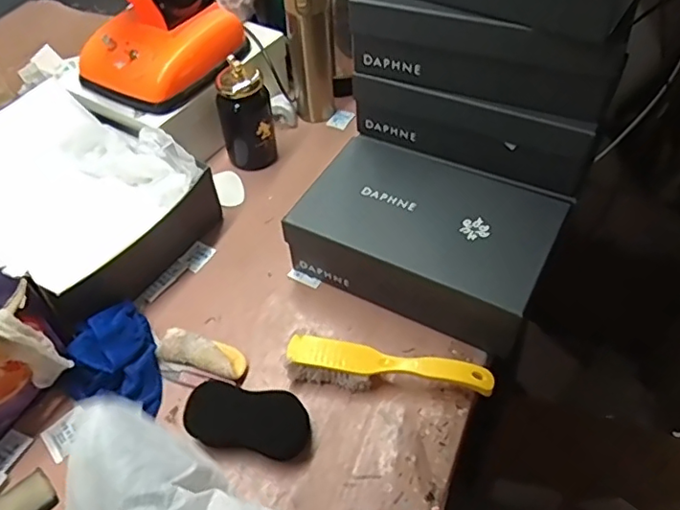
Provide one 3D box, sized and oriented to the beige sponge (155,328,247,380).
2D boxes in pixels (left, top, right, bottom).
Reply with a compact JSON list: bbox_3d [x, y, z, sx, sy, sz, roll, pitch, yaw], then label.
[{"bbox_3d":[-0.161,0.115,0.688,0.105,0.024,0.041,14,52,14],"label":"beige sponge"}]

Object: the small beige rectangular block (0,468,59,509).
[{"bbox_3d":[-0.320,0.251,0.589,0.057,0.012,0.045,-38,58,-26],"label":"small beige rectangular block"}]

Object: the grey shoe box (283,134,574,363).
[{"bbox_3d":[0.103,-0.022,0.733,0.295,0.098,0.200,22,54,20],"label":"grey shoe box"}]

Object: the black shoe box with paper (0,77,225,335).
[{"bbox_3d":[-0.369,-0.078,0.803,0.310,0.132,0.252,28,57,24],"label":"black shoe box with paper"}]

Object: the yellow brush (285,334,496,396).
[{"bbox_3d":[0.053,0.129,0.656,0.226,0.045,0.043,7,51,8],"label":"yellow brush"}]

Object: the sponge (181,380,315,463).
[{"bbox_3d":[-0.098,0.175,0.626,0.134,0.044,0.058,14,50,-4],"label":"sponge"}]

